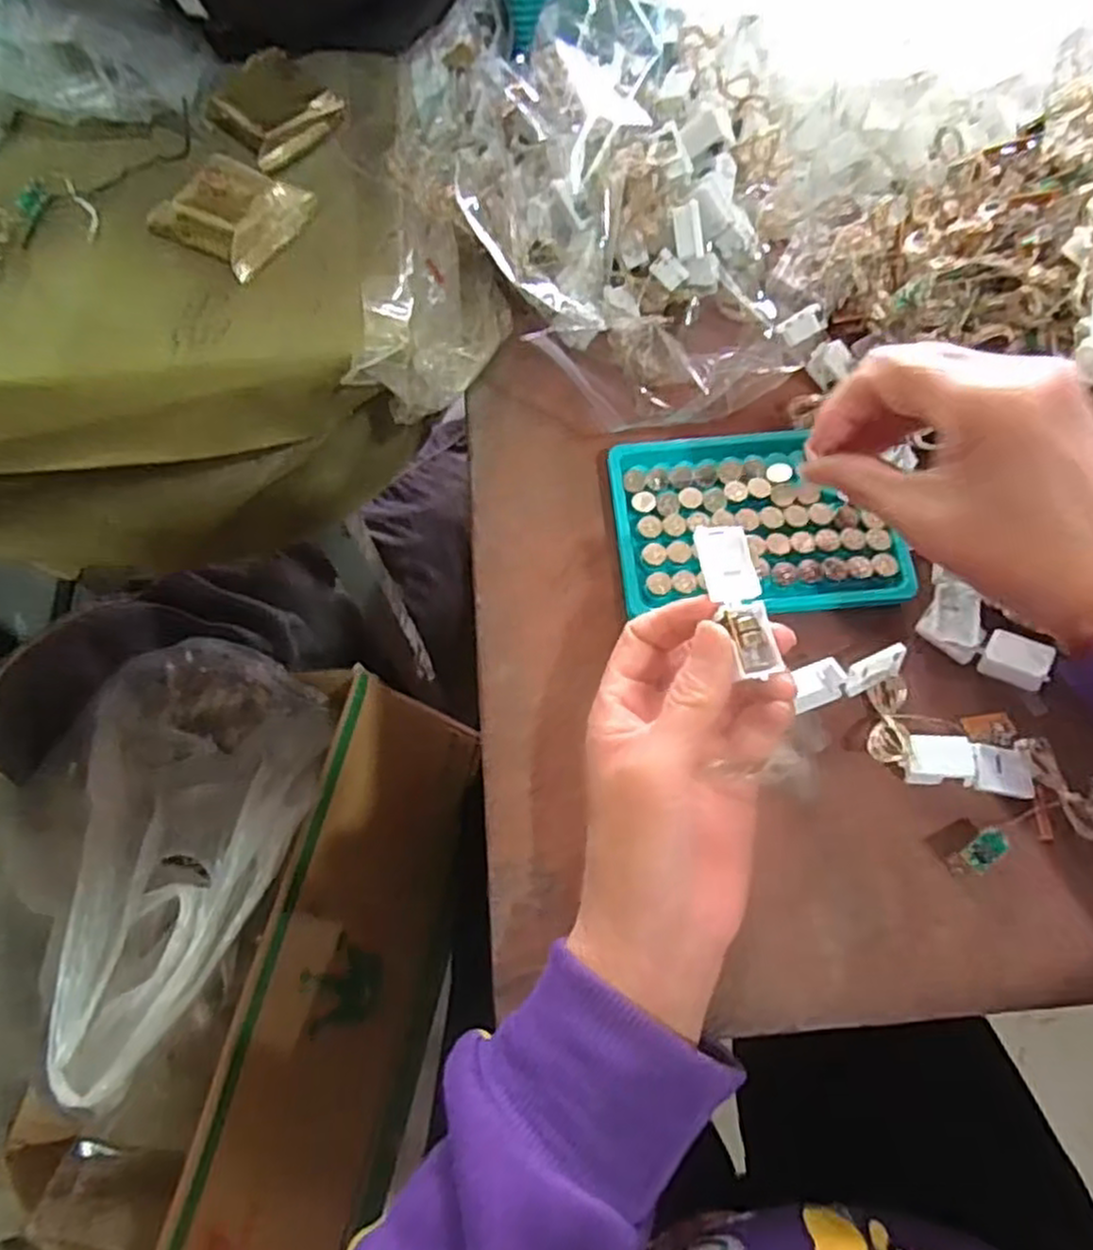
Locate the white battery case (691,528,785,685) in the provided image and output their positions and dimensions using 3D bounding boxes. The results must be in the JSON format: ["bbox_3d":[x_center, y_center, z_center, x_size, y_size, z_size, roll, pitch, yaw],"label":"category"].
[{"bbox_3d":[0.070,-0.010,0.272,0.020,0.010,0.056,-15,76,-4],"label":"white battery case"}]

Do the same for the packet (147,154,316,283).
[{"bbox_3d":[-0.168,-0.224,0.405,0.064,0.027,0.061,32,72,14],"label":"packet"}]

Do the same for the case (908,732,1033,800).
[{"bbox_3d":[0.176,0.059,0.317,0.055,0.015,0.020,10,67,-9],"label":"case"}]

